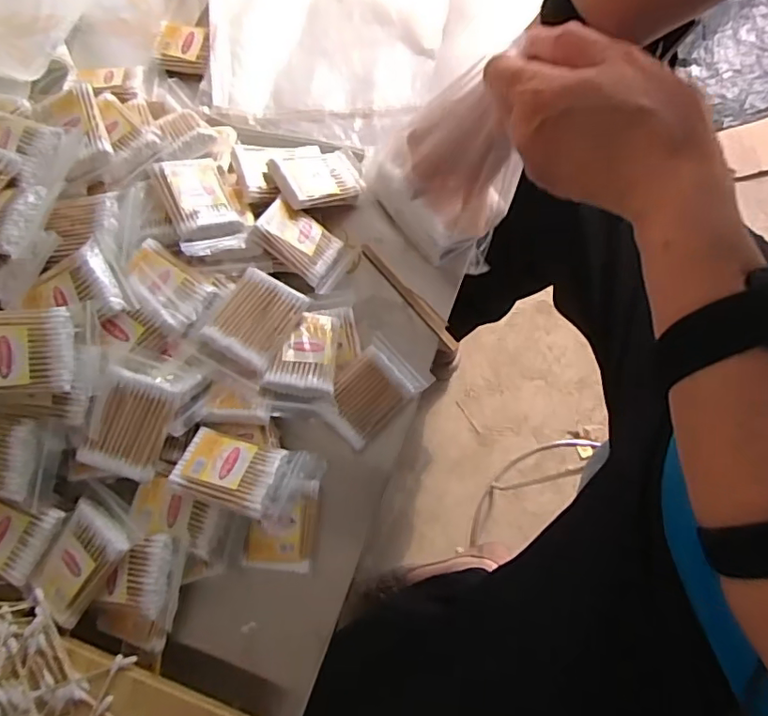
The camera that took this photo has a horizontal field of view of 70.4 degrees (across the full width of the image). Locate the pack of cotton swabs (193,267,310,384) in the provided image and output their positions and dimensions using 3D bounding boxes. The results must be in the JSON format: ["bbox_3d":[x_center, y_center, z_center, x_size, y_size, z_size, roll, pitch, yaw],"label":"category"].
[{"bbox_3d":[-0.107,-0.029,0.436,0.062,0.021,0.081,26,76,8],"label":"pack of cotton swabs"}]

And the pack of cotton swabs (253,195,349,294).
[{"bbox_3d":[-0.071,-0.101,0.476,0.079,0.011,0.054,40,62,-16],"label":"pack of cotton swabs"}]

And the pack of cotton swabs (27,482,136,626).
[{"bbox_3d":[-0.221,0.141,0.397,0.059,0.019,0.084,33,77,10],"label":"pack of cotton swabs"}]

